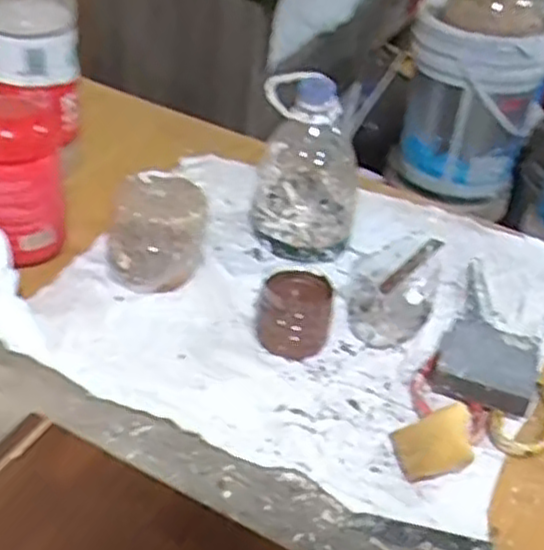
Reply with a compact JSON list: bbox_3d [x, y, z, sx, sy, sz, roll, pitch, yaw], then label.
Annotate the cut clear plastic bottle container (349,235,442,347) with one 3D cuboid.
[{"bbox_3d":[0.107,0.011,0.683,0.075,0.067,0.078,12,38,8],"label":"cut clear plastic bottle container"}]

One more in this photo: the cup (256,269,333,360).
[{"bbox_3d":[0.021,0.030,0.659,0.060,0.051,0.066,4,39,-3],"label":"cup"}]

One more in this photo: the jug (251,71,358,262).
[{"bbox_3d":[0.038,-0.106,0.761,0.109,0.155,0.112,9,37,4],"label":"jug"}]

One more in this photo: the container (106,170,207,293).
[{"bbox_3d":[-0.108,-0.040,0.706,0.094,0.082,0.078,5,37,-2],"label":"container"}]

